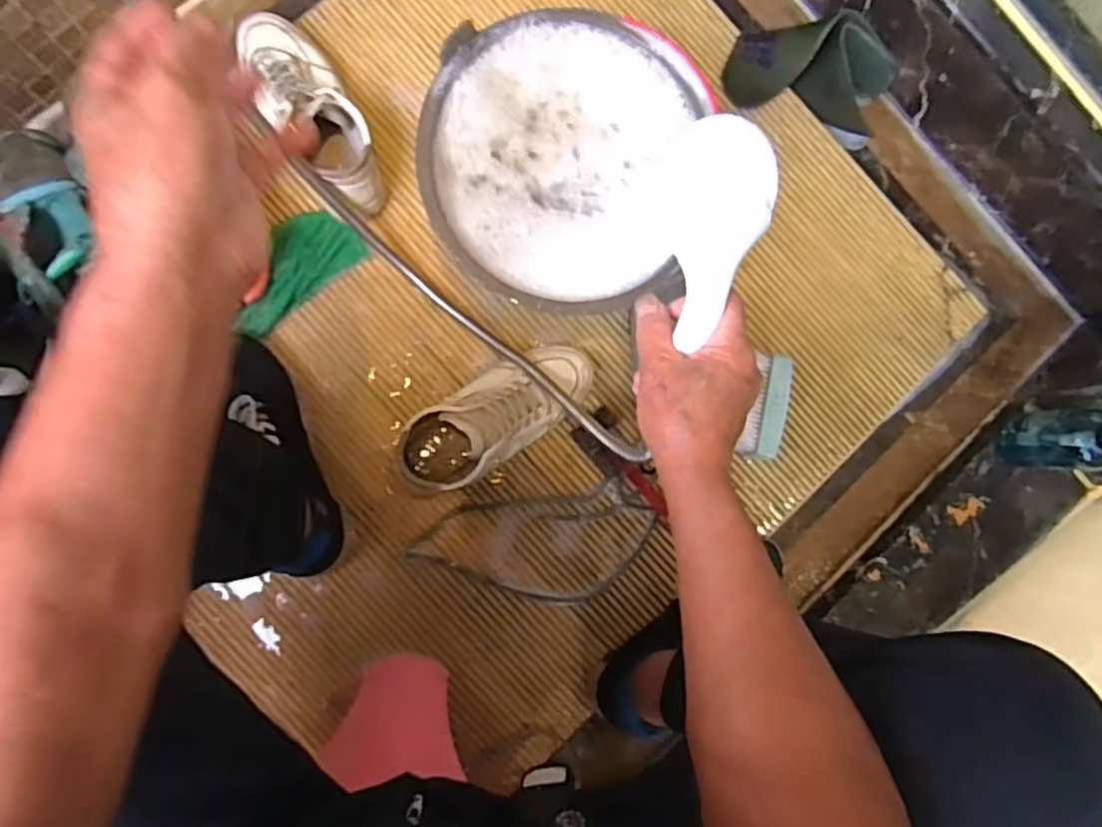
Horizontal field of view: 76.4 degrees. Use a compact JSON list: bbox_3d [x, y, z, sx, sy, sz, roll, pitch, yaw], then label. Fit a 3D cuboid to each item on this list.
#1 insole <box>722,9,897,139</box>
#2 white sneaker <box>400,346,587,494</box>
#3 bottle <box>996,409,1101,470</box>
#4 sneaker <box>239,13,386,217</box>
[{"bbox_3d":[0.311,-0.411,0.834,0.192,0.053,0.122,17,84,-4],"label":"insole"},{"bbox_3d":[-0.059,0.001,0.730,0.232,0.093,0.089,-34,90,-7],"label":"white sneaker"},{"bbox_3d":[0.562,0.024,0.761,0.057,0.194,0.068,5,86,-6],"label":"bottle"},{"bbox_3d":[-0.260,-0.328,0.754,0.087,0.098,0.246,-26,89,-7],"label":"sneaker"}]

